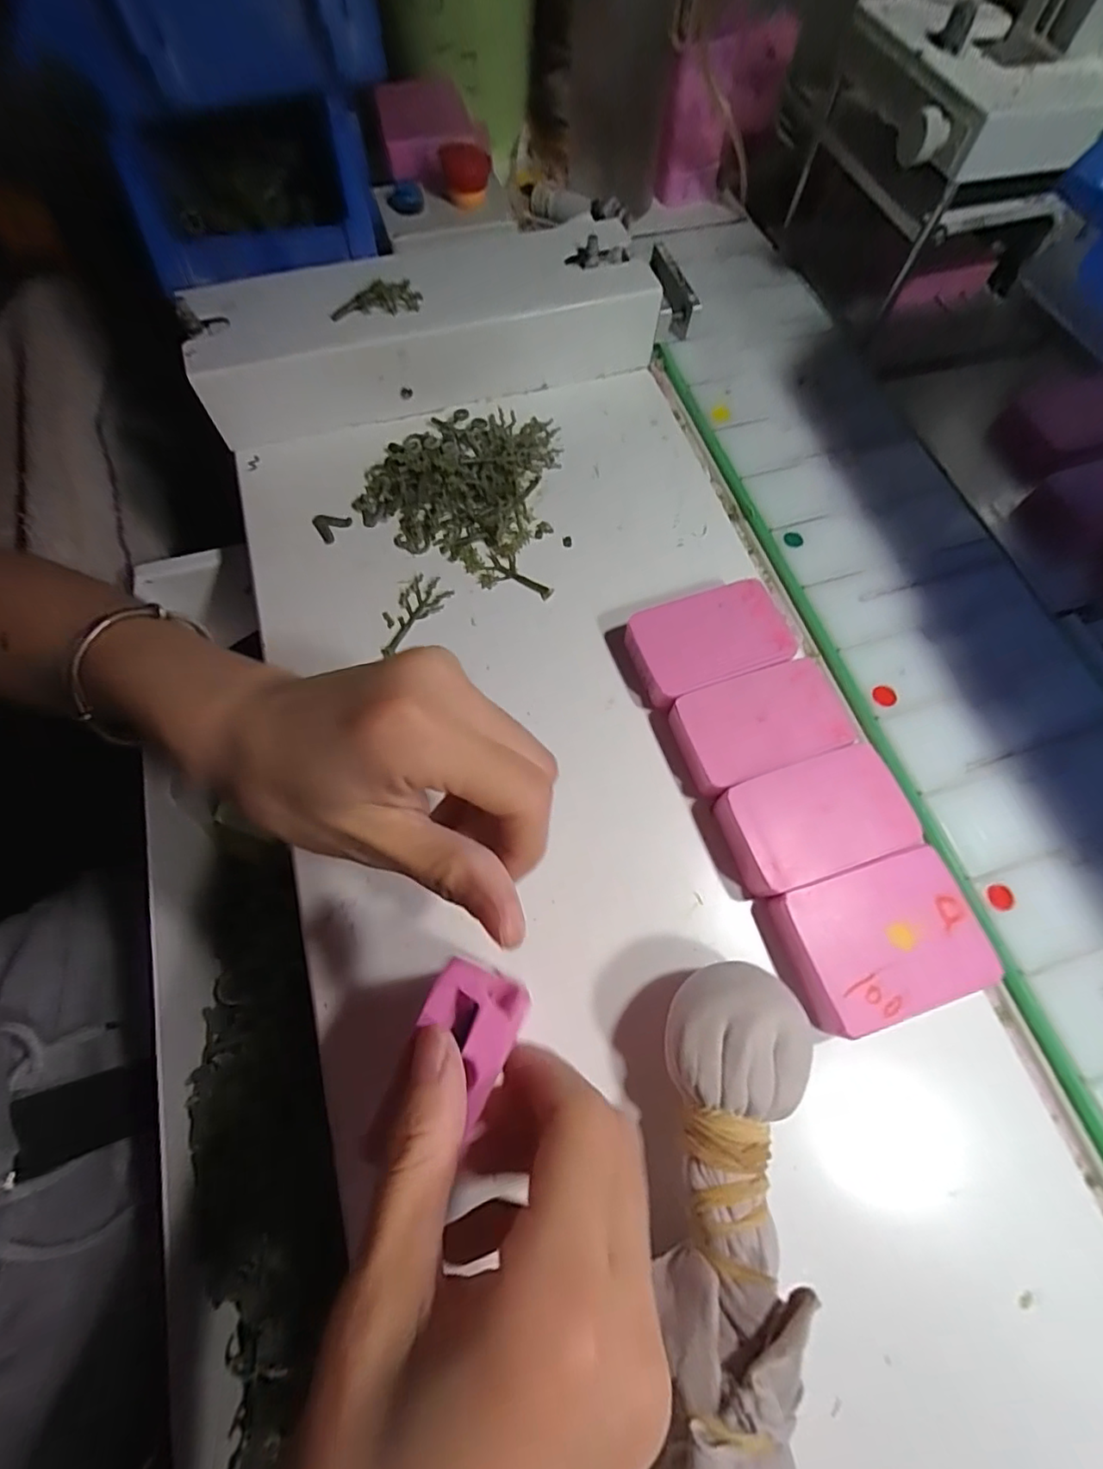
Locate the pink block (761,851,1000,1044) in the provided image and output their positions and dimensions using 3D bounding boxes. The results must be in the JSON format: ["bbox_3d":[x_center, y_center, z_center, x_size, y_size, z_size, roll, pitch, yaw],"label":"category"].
[{"bbox_3d":[0.128,0.080,0.221,0.071,0.016,0.053,-16,71,-7],"label":"pink block"}]

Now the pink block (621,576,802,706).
[{"bbox_3d":[0.073,-0.043,0.269,0.075,0.018,0.046,-20,71,-8],"label":"pink block"}]

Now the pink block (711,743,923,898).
[{"bbox_3d":[0.109,0.036,0.237,0.073,0.017,0.045,-18,71,-7],"label":"pink block"}]

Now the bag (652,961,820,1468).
[{"bbox_3d":[0.049,0.160,0.177,0.050,0.047,0.164,12,70,3],"label":"bag"}]

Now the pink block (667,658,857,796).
[{"bbox_3d":[0.092,-0.004,0.254,0.074,0.017,0.044,-18,71,-8],"label":"pink block"}]

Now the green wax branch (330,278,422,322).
[{"bbox_3d":[-0.092,-0.228,0.298,0.046,0.014,0.013,-10,70,-5],"label":"green wax branch"}]

